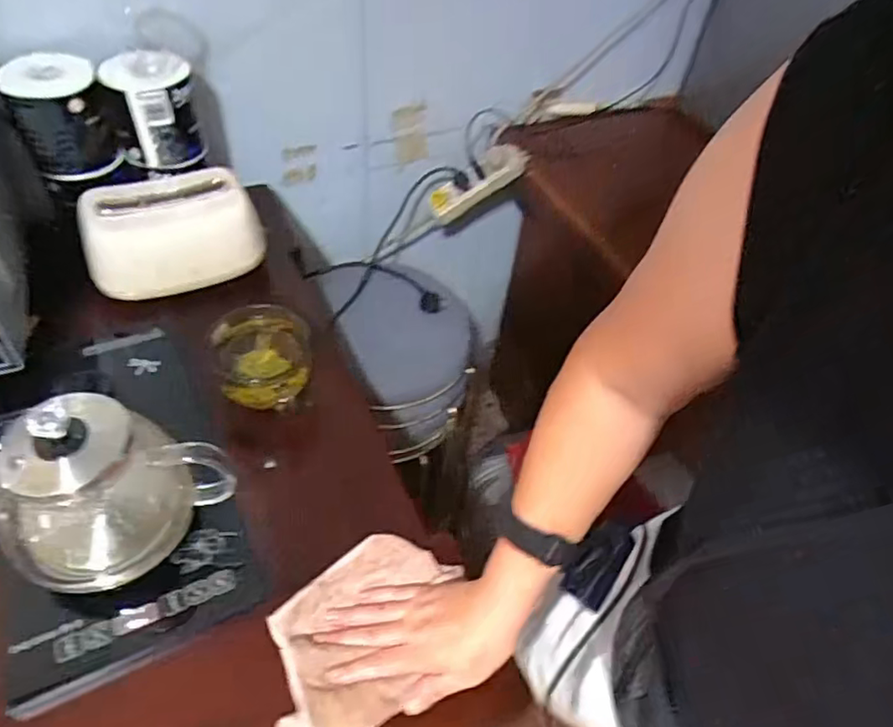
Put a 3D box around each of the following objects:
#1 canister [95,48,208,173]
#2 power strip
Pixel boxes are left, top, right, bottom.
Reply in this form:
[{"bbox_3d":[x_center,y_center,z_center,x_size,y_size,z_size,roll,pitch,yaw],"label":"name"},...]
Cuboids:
[{"bbox_3d":[-0.334,-0.293,0.719,0.086,0.106,0.087,-17,53,-19],"label":"canister"},{"bbox_3d":[0.044,-0.271,0.943,0.158,0.063,0.034,-30,48,19],"label":"power strip"}]

